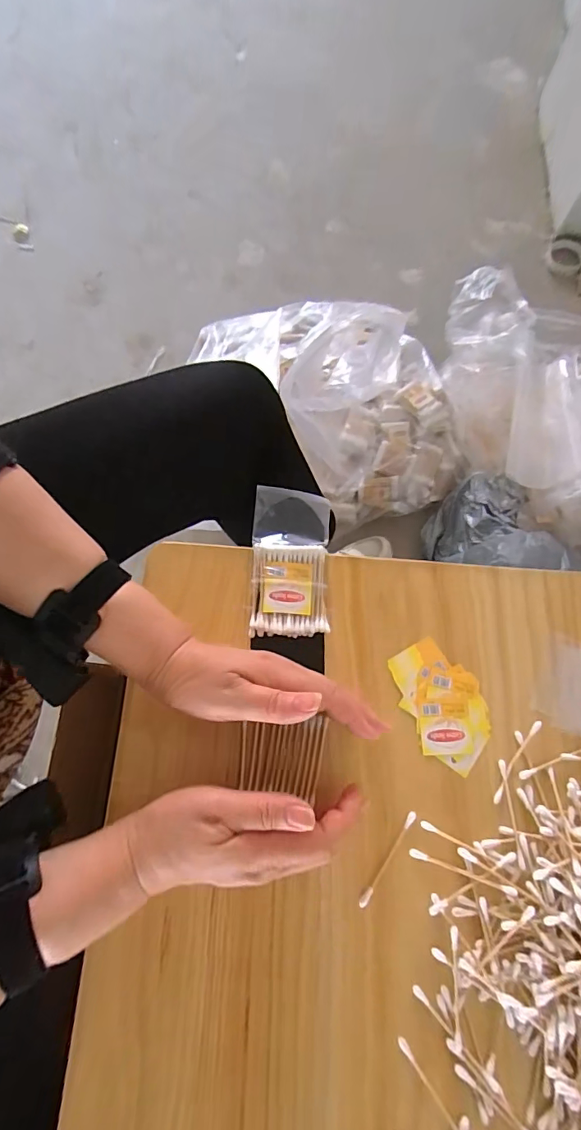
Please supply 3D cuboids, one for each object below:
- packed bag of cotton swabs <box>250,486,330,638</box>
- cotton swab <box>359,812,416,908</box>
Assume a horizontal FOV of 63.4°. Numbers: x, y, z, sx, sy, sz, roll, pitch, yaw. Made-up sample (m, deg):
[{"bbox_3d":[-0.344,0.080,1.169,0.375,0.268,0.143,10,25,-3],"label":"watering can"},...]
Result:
[{"bbox_3d":[0.000,-0.005,0.402,0.064,0.018,0.129,2,74,1],"label":"packed bag of cotton swabs"},{"bbox_3d":[0.072,0.216,0.345,0.006,0.004,0.074,34,77,10],"label":"cotton swab"}]

